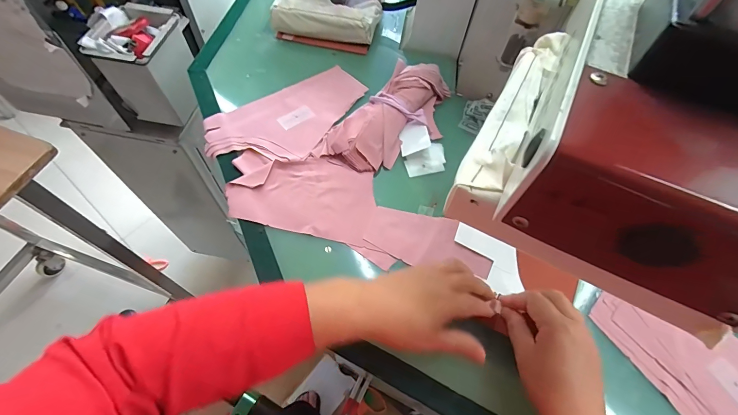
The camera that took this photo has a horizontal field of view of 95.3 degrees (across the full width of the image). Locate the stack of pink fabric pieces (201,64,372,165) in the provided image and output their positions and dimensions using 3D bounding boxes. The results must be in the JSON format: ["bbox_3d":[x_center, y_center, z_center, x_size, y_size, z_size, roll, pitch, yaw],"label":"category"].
[{"bbox_3d":[-0.108,-0.133,0.478,0.134,0.014,0.229,40,67,16],"label":"stack of pink fabric pieces"}]

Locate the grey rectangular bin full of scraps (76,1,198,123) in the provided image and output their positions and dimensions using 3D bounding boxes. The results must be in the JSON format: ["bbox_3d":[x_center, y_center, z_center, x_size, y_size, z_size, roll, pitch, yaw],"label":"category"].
[{"bbox_3d":[-0.411,-0.276,0.639,0.129,0.173,0.163,10,60,3],"label":"grey rectangular bin full of scraps"}]

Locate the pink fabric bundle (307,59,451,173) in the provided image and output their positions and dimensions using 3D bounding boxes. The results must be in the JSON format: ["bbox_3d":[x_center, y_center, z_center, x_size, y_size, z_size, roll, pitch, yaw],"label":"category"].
[{"bbox_3d":[0.037,-0.123,0.456,0.102,0.035,0.216,40,67,17],"label":"pink fabric bundle"}]

